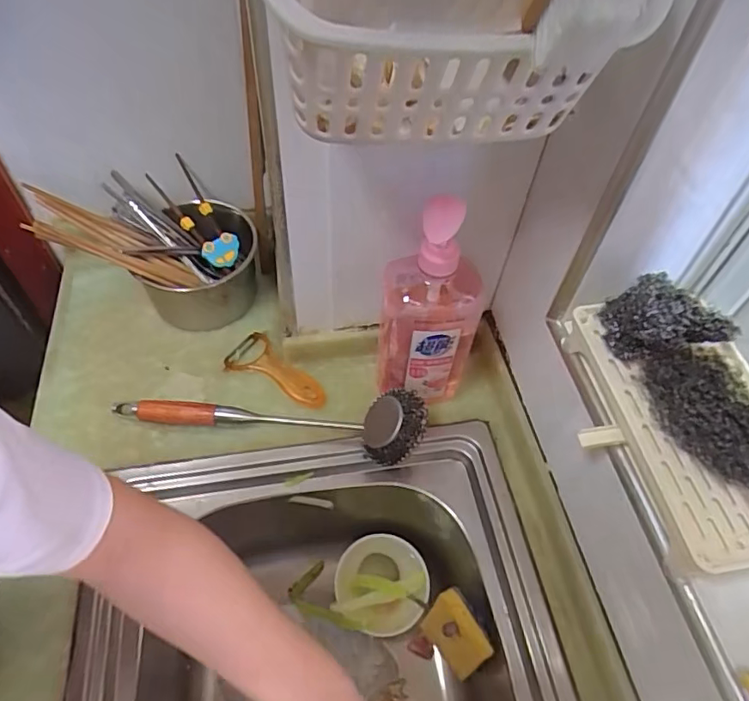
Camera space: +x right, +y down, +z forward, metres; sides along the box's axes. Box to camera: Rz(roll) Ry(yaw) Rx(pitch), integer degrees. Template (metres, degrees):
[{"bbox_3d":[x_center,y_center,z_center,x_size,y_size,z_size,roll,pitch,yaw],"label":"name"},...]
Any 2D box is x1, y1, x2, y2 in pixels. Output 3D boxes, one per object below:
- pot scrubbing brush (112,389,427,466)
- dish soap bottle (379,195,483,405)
[{"bbox_3d":[-0.115,0.066,0.585,0.332,0.069,0.075,7,53,2],"label":"pot scrubbing brush"},{"bbox_3d":[0.056,-0.039,0.539,0.092,0.260,0.073,8,53,3],"label":"dish soap bottle"}]

